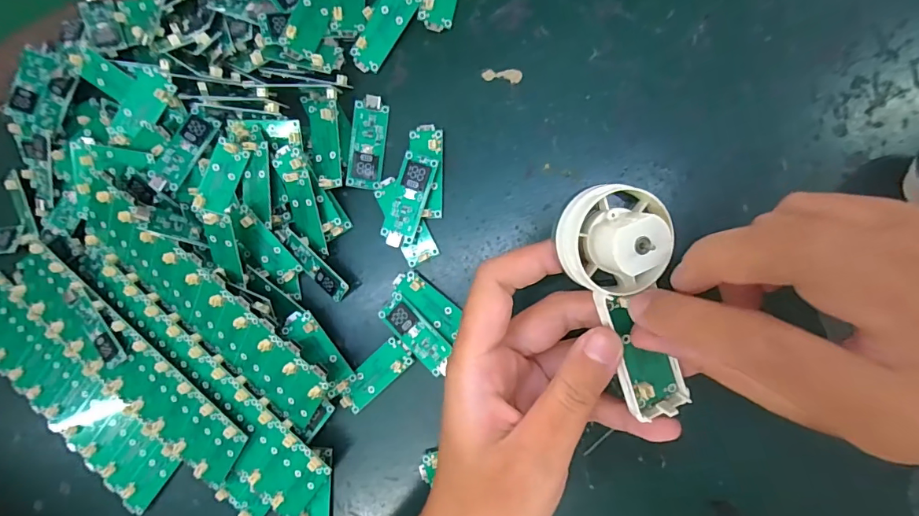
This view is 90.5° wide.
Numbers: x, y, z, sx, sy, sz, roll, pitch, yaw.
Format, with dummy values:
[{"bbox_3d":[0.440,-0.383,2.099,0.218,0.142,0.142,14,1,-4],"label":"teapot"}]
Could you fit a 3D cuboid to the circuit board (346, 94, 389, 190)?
[{"bbox_3d":[-0.052,-0.065,0.255,0.018,0.005,0.051,6,91,10],"label":"circuit board"}]

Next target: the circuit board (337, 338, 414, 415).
[{"bbox_3d":[-0.048,0.066,0.256,0.048,0.006,0.019,-43,84,8],"label":"circuit board"}]

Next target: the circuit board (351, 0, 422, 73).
[{"bbox_3d":[-0.042,-0.128,0.253,0.019,0.004,0.050,35,102,-5],"label":"circuit board"}]

